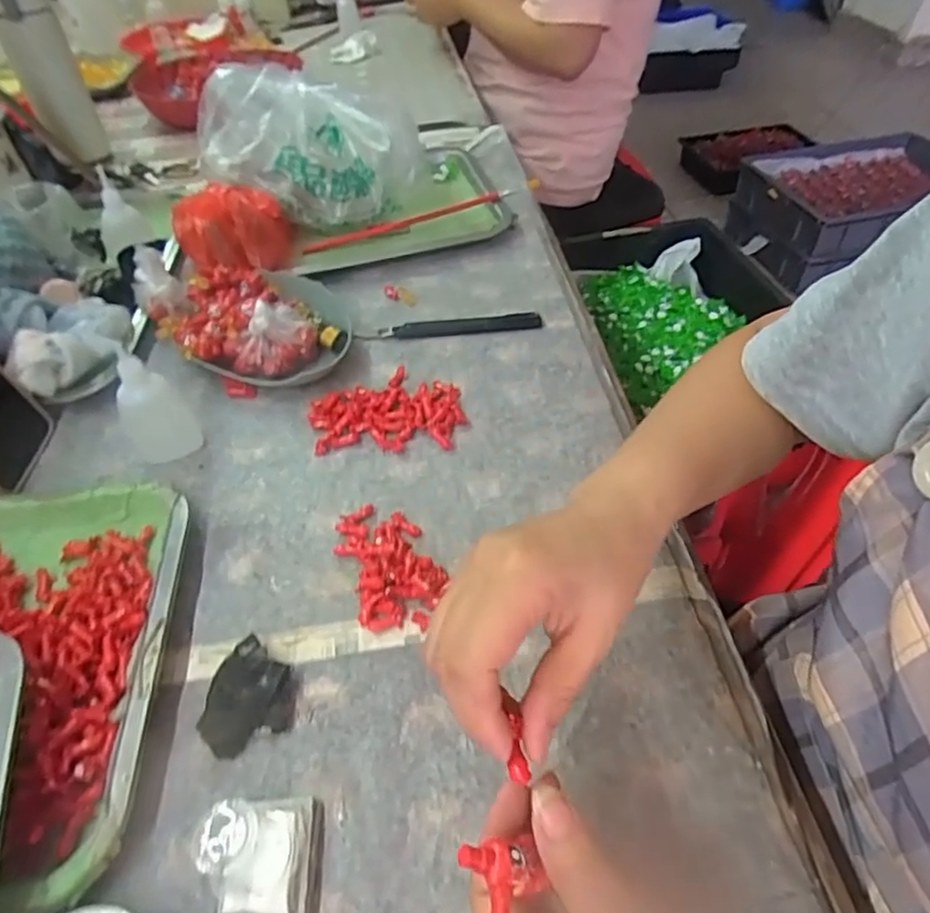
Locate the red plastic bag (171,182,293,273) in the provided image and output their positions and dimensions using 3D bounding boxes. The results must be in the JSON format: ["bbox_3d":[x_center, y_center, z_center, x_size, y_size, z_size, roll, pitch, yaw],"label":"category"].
[{"bbox_3d":[-0.218,-0.215,0.604,0.107,0.079,0.088,-18,50,-13],"label":"red plastic bag"}]

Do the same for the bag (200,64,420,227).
[{"bbox_3d":[-0.149,-0.306,0.644,0.217,0.128,0.116,-11,49,-7],"label":"bag"}]

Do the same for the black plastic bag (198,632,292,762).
[{"bbox_3d":[-0.114,0.126,0.338,0.042,0.012,0.058,-6,48,-3],"label":"black plastic bag"}]

